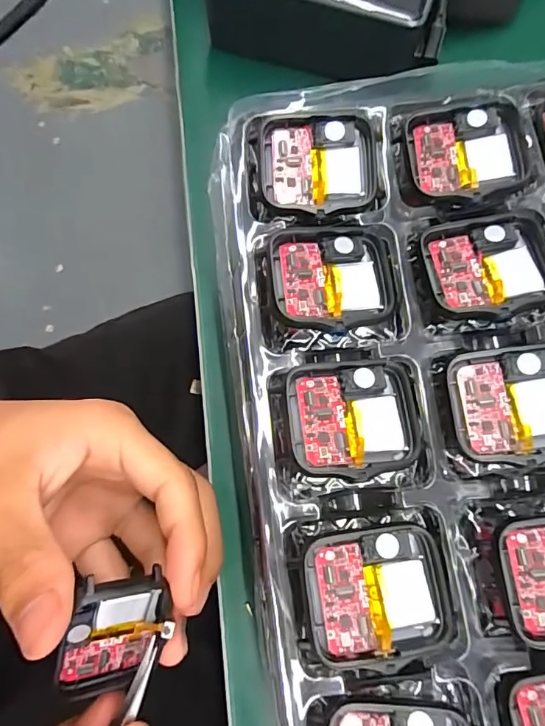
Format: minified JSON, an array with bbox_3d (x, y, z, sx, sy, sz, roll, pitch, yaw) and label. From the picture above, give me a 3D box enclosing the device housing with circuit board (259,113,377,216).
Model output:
[{"bbox_3d":[0.018,-0.073,0.175,0.044,0.012,0.037,1,76,0],"label":"device housing with circuit board"}]

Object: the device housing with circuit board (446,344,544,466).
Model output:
[{"bbox_3d":[0.083,0.014,0.156,0.042,0.011,0.037,-6,76,-1],"label":"device housing with circuit board"}]

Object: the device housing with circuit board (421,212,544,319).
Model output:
[{"bbox_3d":[0.080,-0.035,0.165,0.045,0.011,0.038,-8,76,-2],"label":"device housing with circuit board"}]

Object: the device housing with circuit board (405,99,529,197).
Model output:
[{"bbox_3d":[0.074,-0.079,0.174,0.043,0.008,0.036,-4,76,-1],"label":"device housing with circuit board"}]

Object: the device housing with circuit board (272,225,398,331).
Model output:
[{"bbox_3d":[0.022,-0.030,0.166,0.044,0.010,0.038,-7,76,-2],"label":"device housing with circuit board"}]

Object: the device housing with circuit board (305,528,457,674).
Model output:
[{"bbox_3d":[0.032,0.070,0.142,0.043,0.009,0.037,-4,76,-1],"label":"device housing with circuit board"}]

